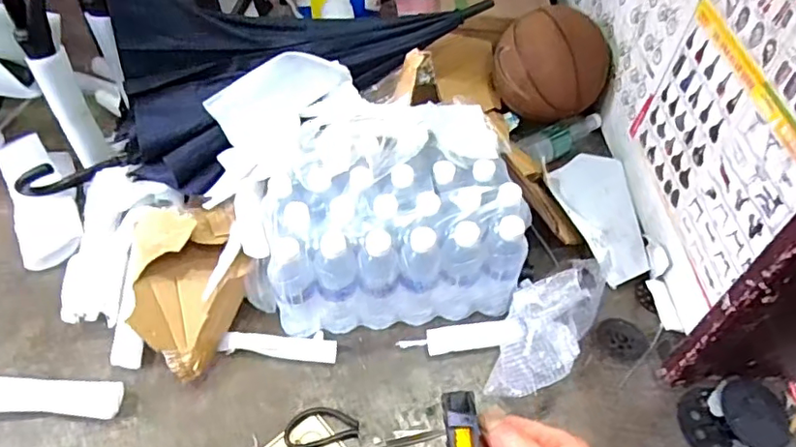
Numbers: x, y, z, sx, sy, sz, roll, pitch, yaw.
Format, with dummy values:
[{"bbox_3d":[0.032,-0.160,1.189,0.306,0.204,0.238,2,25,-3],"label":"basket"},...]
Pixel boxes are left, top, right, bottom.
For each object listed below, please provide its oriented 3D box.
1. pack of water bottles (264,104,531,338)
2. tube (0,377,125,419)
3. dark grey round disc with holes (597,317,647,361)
[{"bbox_3d":[-0.012,0.003,0.891,0.373,0.243,0.252,-1,51,-4],"label":"pack of water bottles"},{"bbox_3d":[-0.533,0.250,0.820,0.264,0.036,0.058,2,51,-2],"label":"tube"},{"bbox_3d":[0.359,0.183,0.904,0.078,0.017,0.071,2,51,-2],"label":"dark grey round disc with holes"}]

